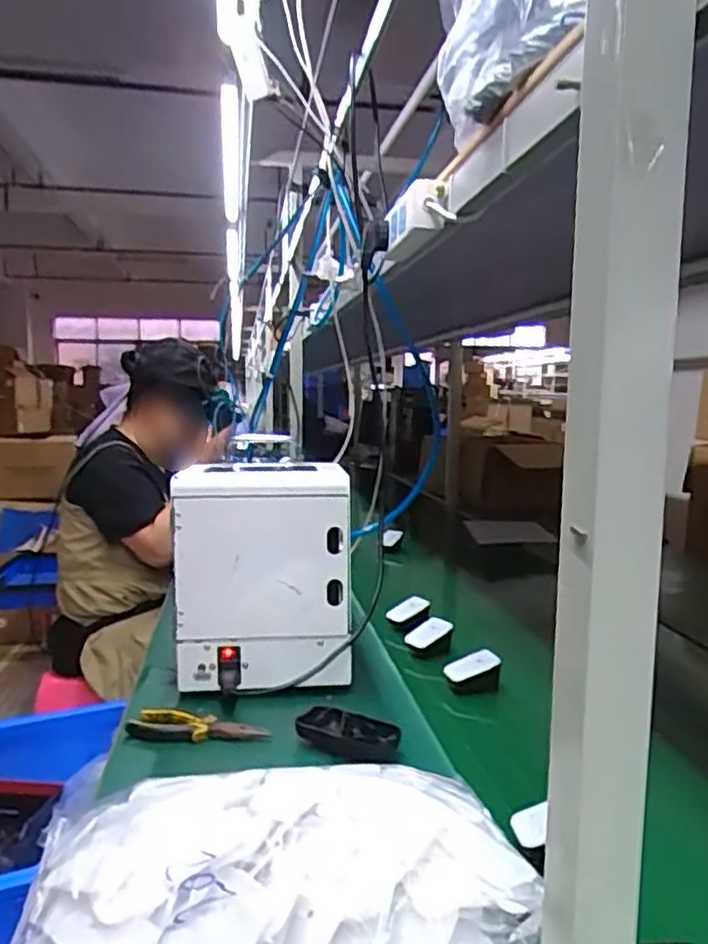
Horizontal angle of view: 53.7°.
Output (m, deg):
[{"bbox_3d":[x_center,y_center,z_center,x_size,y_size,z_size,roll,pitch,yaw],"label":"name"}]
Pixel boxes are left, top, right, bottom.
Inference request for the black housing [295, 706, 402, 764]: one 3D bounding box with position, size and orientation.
[{"bbox_3d":[-0.006,0.280,0.743,0.109,0.032,0.040,4,11,21],"label":"black housing"}]

